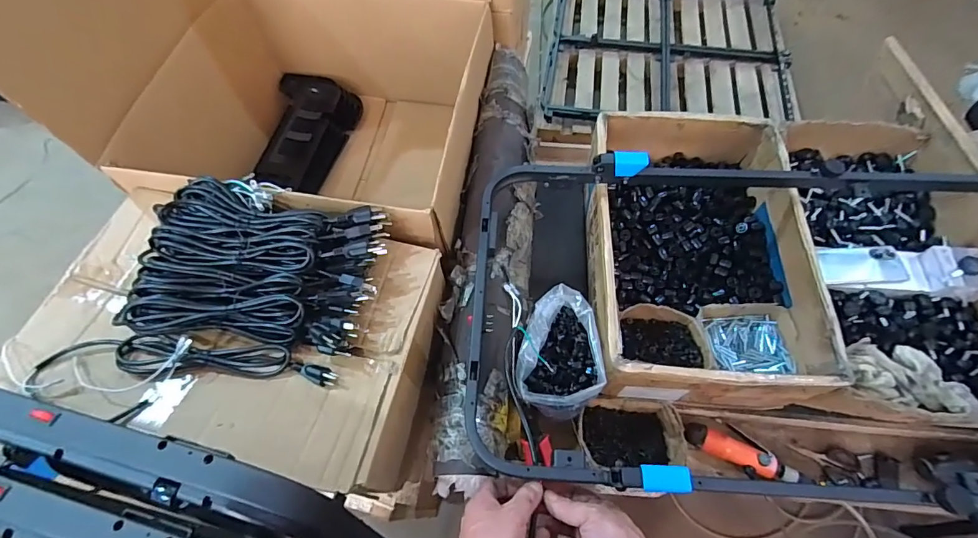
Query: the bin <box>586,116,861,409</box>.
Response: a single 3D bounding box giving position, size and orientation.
[{"bbox_3d":[0.370,-0.038,0.815,0.362,0.142,0.539,5,63,5],"label":"bin"}]

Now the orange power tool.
[{"bbox_3d":[0.428,0.318,0.770,0.179,0.044,0.053,26,66,15],"label":"orange power tool"}]

